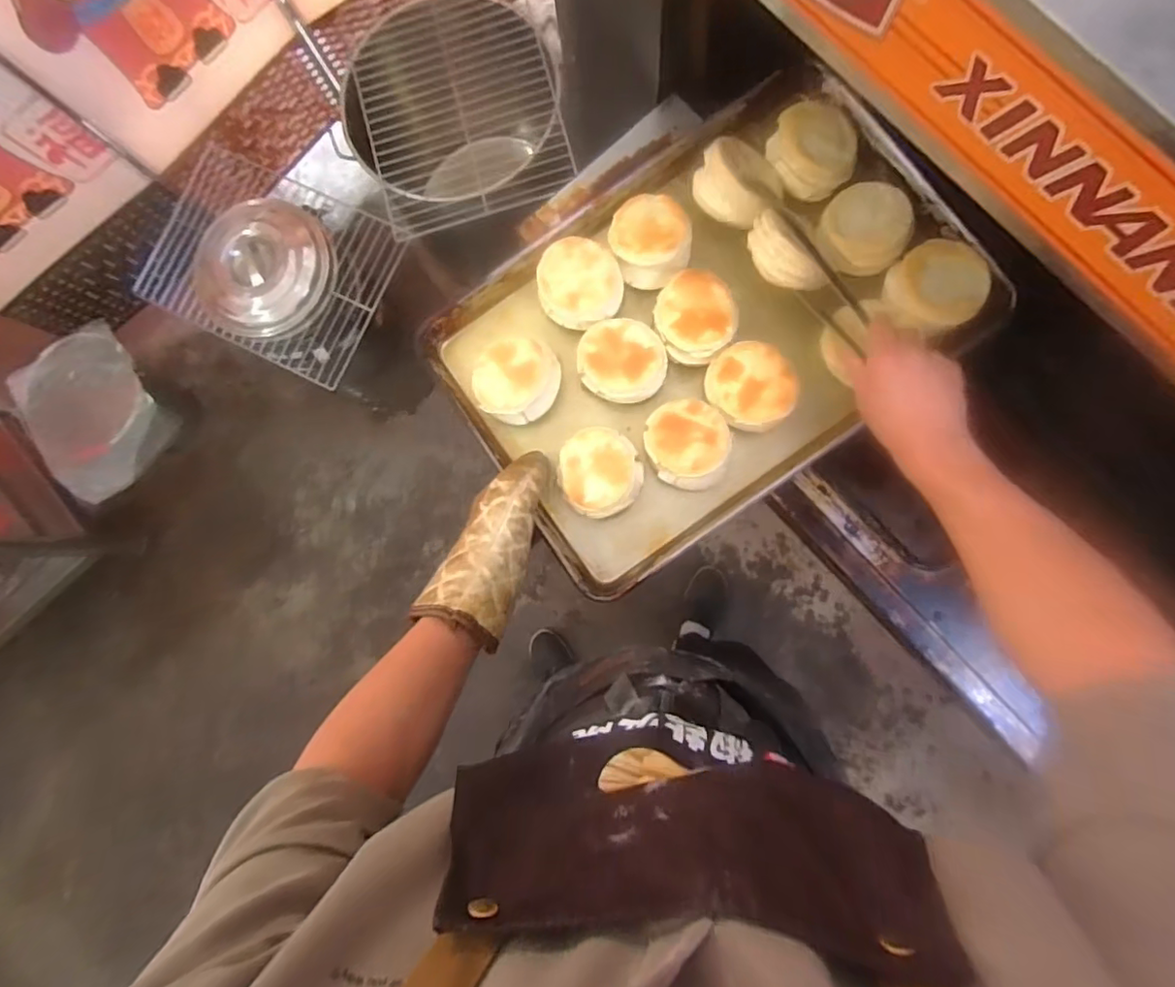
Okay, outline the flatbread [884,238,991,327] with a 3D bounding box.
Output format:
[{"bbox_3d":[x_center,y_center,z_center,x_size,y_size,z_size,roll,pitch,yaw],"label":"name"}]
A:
[{"bbox_3d":[0.398,-0.237,0.662,0.097,0.038,0.096,0,85,4],"label":"flatbread"}]

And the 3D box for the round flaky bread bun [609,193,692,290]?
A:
[{"bbox_3d":[0.074,-0.302,0.693,0.093,0.050,0.108,-1,85,4],"label":"round flaky bread bun"}]

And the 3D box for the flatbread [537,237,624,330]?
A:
[{"bbox_3d":[-0.009,-0.246,0.687,0.094,0.039,0.102,0,85,4],"label":"flatbread"}]

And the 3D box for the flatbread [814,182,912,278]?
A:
[{"bbox_3d":[0.325,-0.309,0.684,0.094,0.037,0.106,17,87,5],"label":"flatbread"}]

